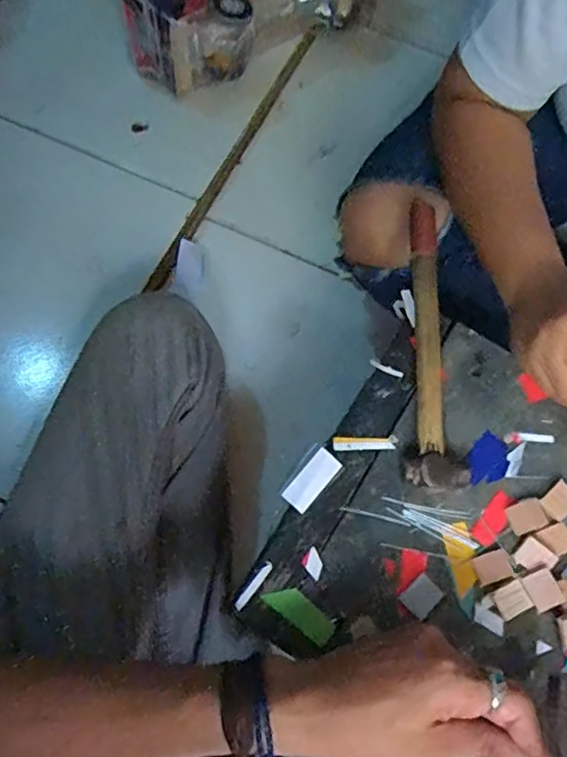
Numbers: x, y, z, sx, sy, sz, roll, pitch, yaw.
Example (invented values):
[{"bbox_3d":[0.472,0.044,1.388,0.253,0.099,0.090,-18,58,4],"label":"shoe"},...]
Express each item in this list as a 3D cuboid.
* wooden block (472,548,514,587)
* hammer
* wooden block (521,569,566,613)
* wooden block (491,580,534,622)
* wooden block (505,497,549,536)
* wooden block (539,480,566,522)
[{"bbox_3d":[0.144,0.130,0.405,0.025,0.004,0.019,-17,71,-9],"label":"wooden block"},{"bbox_3d":[0.112,-0.032,0.450,0.041,0.021,0.228,2,69,-2],"label":"hammer"},{"bbox_3d":[0.176,0.143,0.399,0.021,0.004,0.024,-20,72,-10],"label":"wooden block"},{"bbox_3d":[0.155,0.150,0.398,0.022,0.006,0.020,-23,72,-11],"label":"wooden block"},{"bbox_3d":[0.174,0.098,0.420,0.027,0.004,0.021,-18,71,-9],"label":"wooden block"},{"bbox_3d":[0.197,0.088,0.420,0.024,0.006,0.020,-39,76,-16],"label":"wooden block"}]

